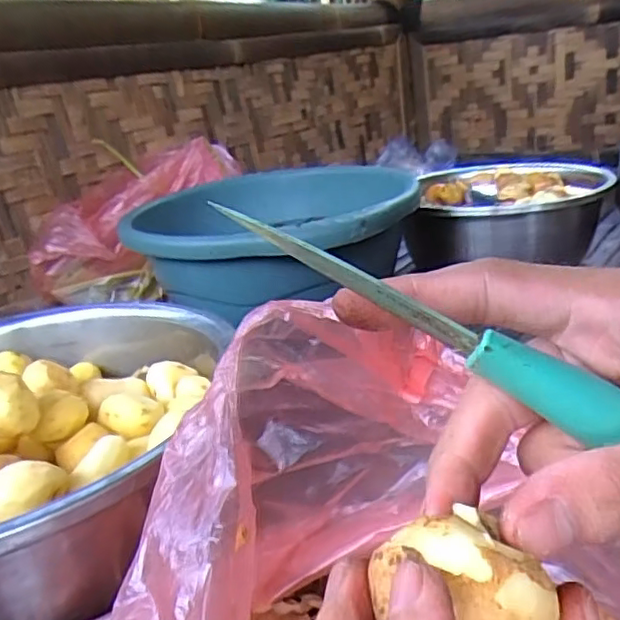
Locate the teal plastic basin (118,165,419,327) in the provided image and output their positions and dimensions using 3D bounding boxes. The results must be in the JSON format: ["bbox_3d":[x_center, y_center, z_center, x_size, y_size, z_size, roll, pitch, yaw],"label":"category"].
[{"bbox_3d":[-0.043,-0.094,0.765,0.339,0.109,0.338,-8,21,3],"label":"teal plastic basin"}]

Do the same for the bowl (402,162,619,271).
[{"bbox_3d":[0.267,-0.133,0.860,0.262,0.090,0.268,-2,22,19],"label":"bowl"}]

